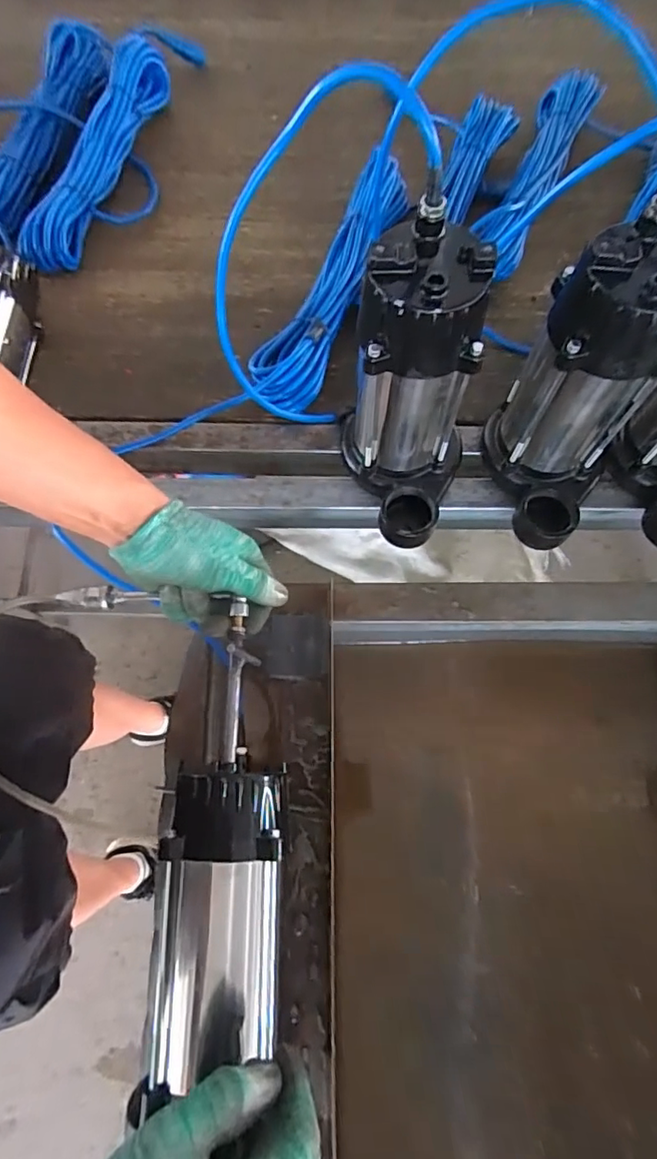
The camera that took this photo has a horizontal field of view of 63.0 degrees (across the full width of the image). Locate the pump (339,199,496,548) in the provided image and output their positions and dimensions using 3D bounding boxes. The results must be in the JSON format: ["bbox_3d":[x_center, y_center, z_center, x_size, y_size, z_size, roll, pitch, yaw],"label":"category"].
[{"bbox_3d":[0.079,-0.146,0.462,0.103,0.245,0.160,-23,73,-7],"label":"pump"}]

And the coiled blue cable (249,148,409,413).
[{"bbox_3d":[0.007,-0.332,0.613,0.072,0.076,0.347,24,73,8],"label":"coiled blue cable"}]

